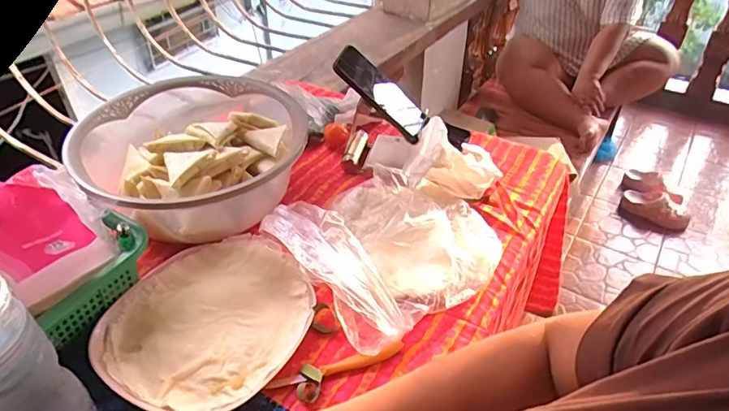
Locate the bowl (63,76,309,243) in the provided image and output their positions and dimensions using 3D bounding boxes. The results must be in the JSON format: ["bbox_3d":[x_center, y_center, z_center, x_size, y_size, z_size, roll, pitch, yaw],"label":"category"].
[{"bbox_3d":[-0.239,-0.063,0.683,0.276,0.126,0.291,0,39,0],"label":"bowl"}]

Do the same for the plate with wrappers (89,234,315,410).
[{"bbox_3d":[-0.173,0.123,0.543,0.204,0.026,0.223,0,39,0],"label":"plate with wrappers"}]

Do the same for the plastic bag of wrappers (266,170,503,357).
[{"bbox_3d":[0.028,0.035,0.600,0.244,0.069,0.228,-30,48,-32],"label":"plastic bag of wrappers"}]

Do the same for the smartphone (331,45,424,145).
[{"bbox_3d":[0.027,-0.165,0.705,0.162,0.015,0.077,42,46,-18],"label":"smartphone"}]

